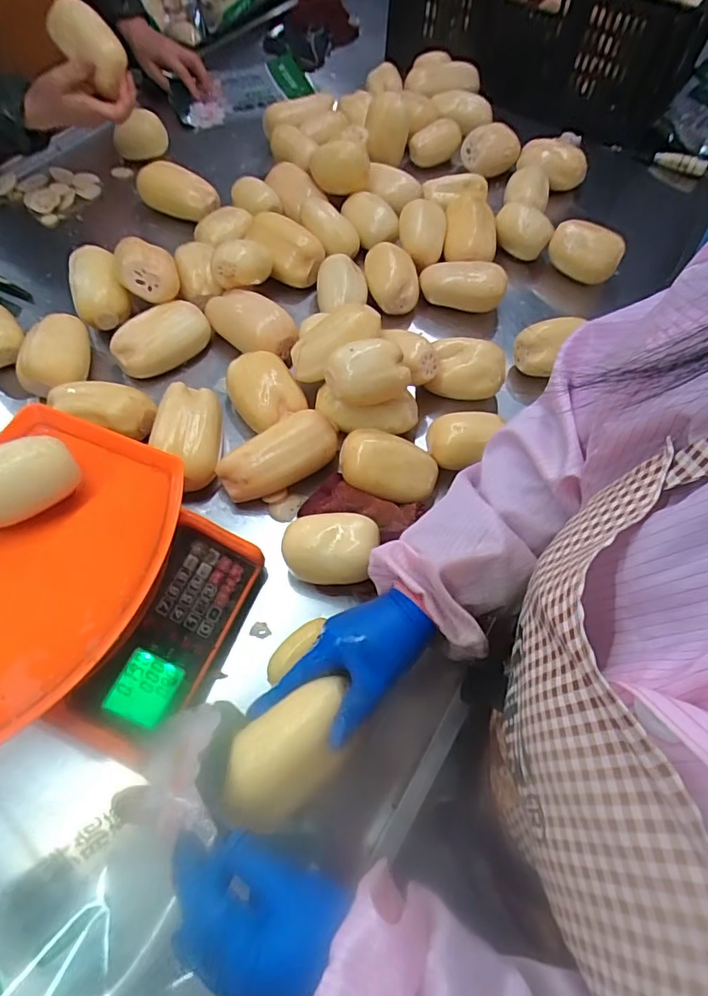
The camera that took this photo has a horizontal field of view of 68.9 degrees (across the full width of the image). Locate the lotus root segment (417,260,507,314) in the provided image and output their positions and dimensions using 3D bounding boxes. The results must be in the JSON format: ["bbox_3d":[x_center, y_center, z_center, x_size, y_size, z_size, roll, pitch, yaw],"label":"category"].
[{"bbox_3d":[0.165,-0.326,0.796,0.126,0.057,0.058,9,62,2],"label":"lotus root segment"}]

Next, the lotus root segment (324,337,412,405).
[{"bbox_3d":[0.018,-0.154,0.632,0.102,0.066,0.074,2,62,-2],"label":"lotus root segment"}]

